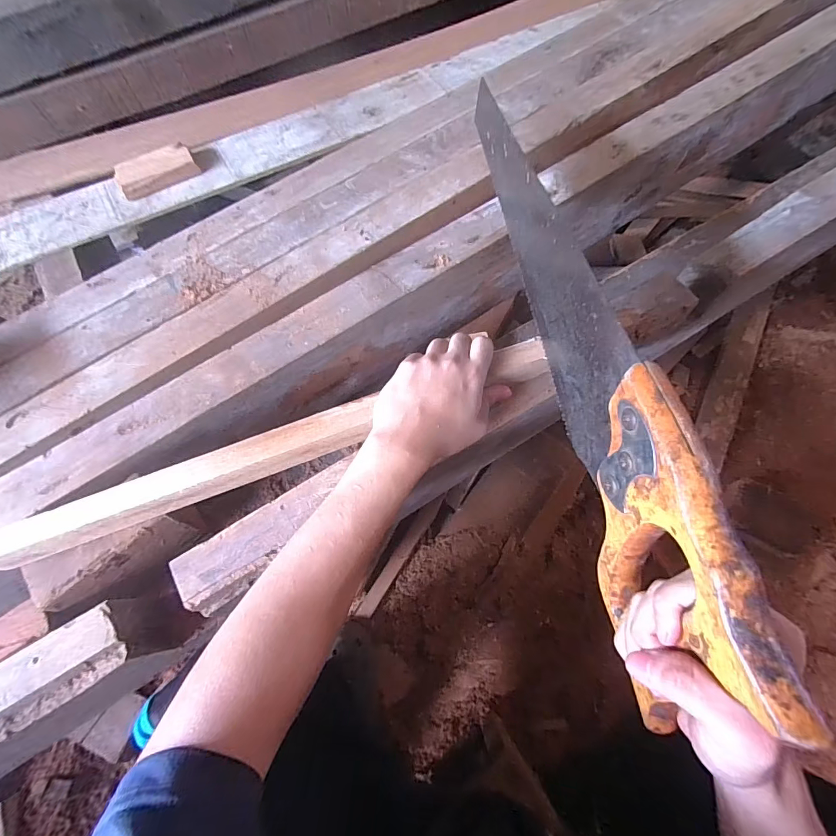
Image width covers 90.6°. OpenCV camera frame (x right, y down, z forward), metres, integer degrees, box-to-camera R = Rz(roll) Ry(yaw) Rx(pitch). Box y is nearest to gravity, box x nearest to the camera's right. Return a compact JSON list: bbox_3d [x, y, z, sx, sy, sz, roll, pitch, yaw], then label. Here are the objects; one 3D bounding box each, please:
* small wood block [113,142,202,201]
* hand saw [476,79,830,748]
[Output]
[{"bbox_3d":[-0.435,-0.413,0.686,0.123,0.030,0.053,-26,70,-9],"label":"small wood block"},{"bbox_3d":[0.111,-0.061,0.314,0.022,0.123,0.478,-8,60,-2],"label":"hand saw"}]

